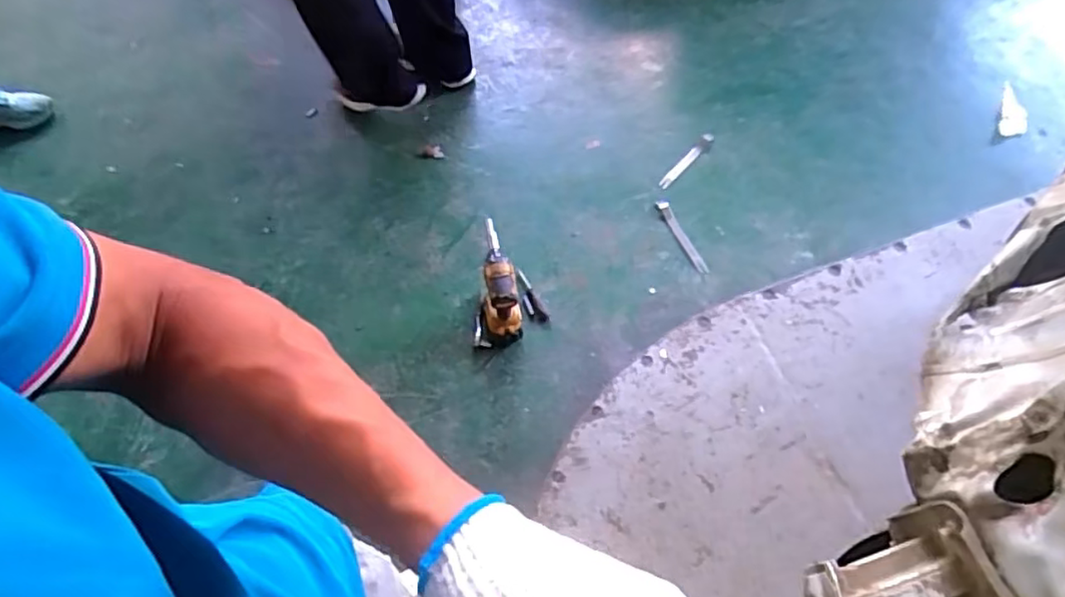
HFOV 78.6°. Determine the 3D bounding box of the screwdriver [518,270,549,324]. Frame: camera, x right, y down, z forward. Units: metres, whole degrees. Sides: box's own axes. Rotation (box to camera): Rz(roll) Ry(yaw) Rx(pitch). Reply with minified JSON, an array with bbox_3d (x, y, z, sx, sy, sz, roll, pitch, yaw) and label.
[{"bbox_3d":[-0.005,-0.005,1.576,0.041,0.031,0.150,-22,77,-10],"label":"screwdriver"}]

